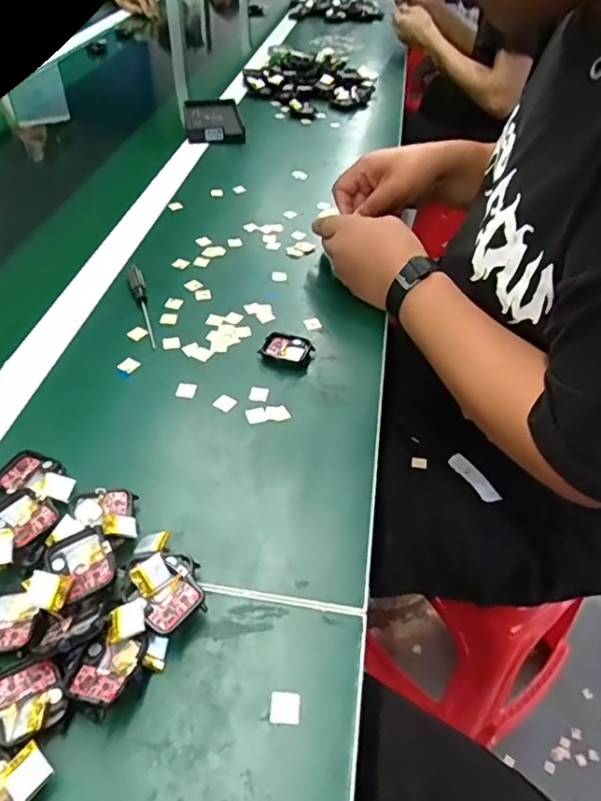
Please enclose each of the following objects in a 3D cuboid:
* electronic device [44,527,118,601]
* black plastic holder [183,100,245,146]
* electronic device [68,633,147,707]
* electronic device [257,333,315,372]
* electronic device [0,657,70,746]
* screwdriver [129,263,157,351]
[{"bbox_3d":[-0.137,0.101,0.357,0.036,0.011,0.038,-20,50,-23],"label":"electronic device"},{"bbox_3d":[-0.141,-0.457,0.929,0.089,0.024,0.146,-5,46,-10],"label":"black plastic holder"},{"bbox_3d":[-0.106,0.146,0.313,0.039,0.010,0.038,5,38,29],"label":"electronic device"},{"bbox_3d":[-0.013,-0.047,0.539,0.047,0.008,0.038,15,46,10],"label":"electronic device"},{"bbox_3d":[-0.150,0.160,0.309,0.037,0.010,0.040,-22,51,-25],"label":"electronic device"},{"bbox_3d":[-0.160,-0.097,0.577,0.014,0.012,0.128,-12,47,-16],"label":"screwdriver"}]

